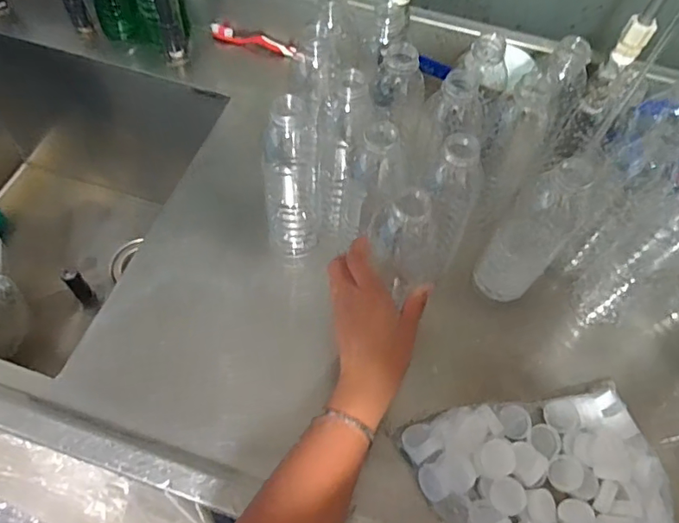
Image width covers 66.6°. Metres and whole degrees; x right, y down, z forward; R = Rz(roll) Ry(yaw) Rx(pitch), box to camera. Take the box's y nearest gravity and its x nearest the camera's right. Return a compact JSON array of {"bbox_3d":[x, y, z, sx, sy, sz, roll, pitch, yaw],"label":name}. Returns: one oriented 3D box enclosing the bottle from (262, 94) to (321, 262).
[{"bbox_3d":[-0.049,-0.079,0.537,0.052,0.217,0.052,2,60,-2],"label":"bottle"}]

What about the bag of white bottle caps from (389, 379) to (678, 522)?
[{"bbox_3d":[0.189,0.217,0.454,0.217,0.053,0.200,-9,61,-9],"label":"bag of white bottle caps"}]

